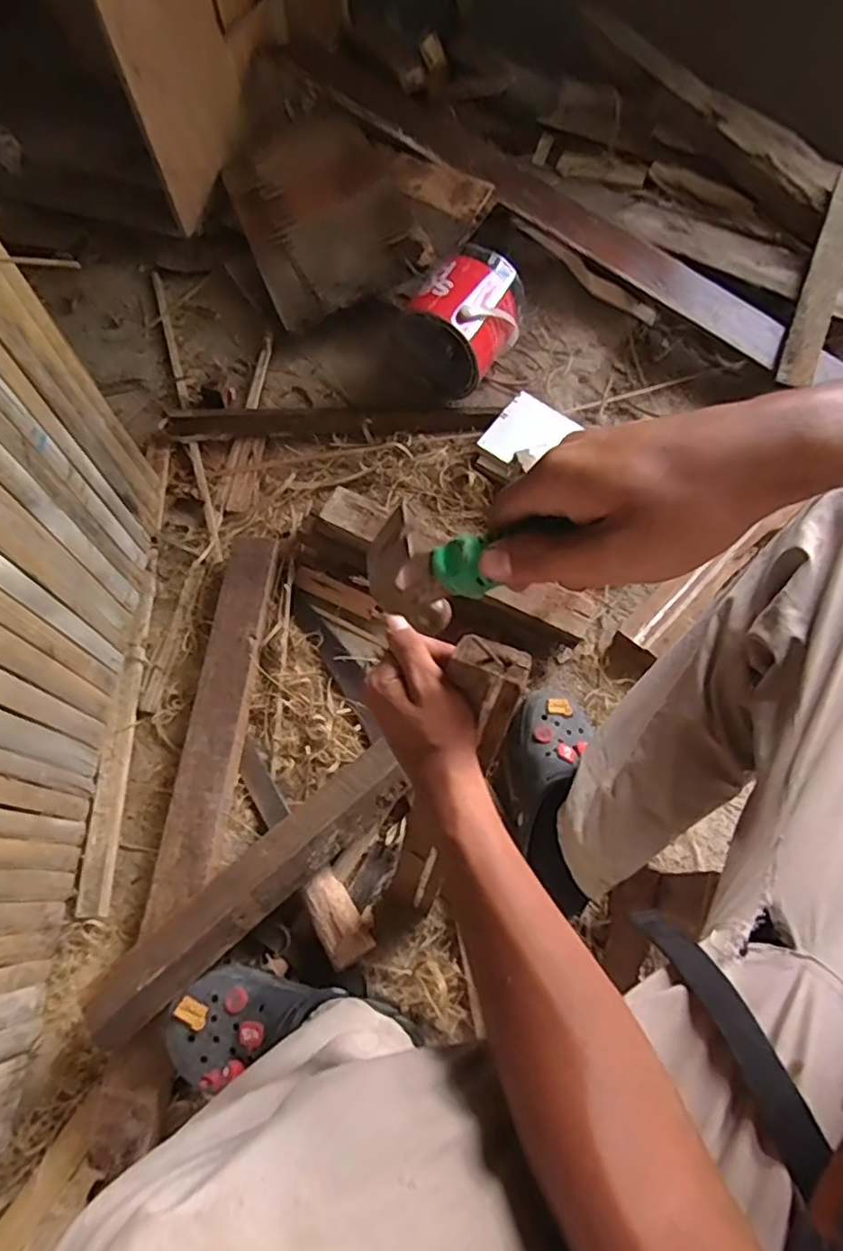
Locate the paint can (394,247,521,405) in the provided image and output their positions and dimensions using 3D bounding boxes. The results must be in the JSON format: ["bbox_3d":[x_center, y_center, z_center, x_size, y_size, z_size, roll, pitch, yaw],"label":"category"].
[{"bbox_3d":[0.053,-0.463,0.965,0.159,0.150,0.157,30,69,16],"label":"paint can"}]

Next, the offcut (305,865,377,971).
[{"bbox_3d":[-0.088,0.317,0.692,0.055,0.042,0.095,-27,65,-10],"label":"offcut"}]

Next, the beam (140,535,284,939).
[{"bbox_3d":[-0.244,0.100,0.766,0.066,0.050,0.470,4,64,5],"label":"beam"}]

